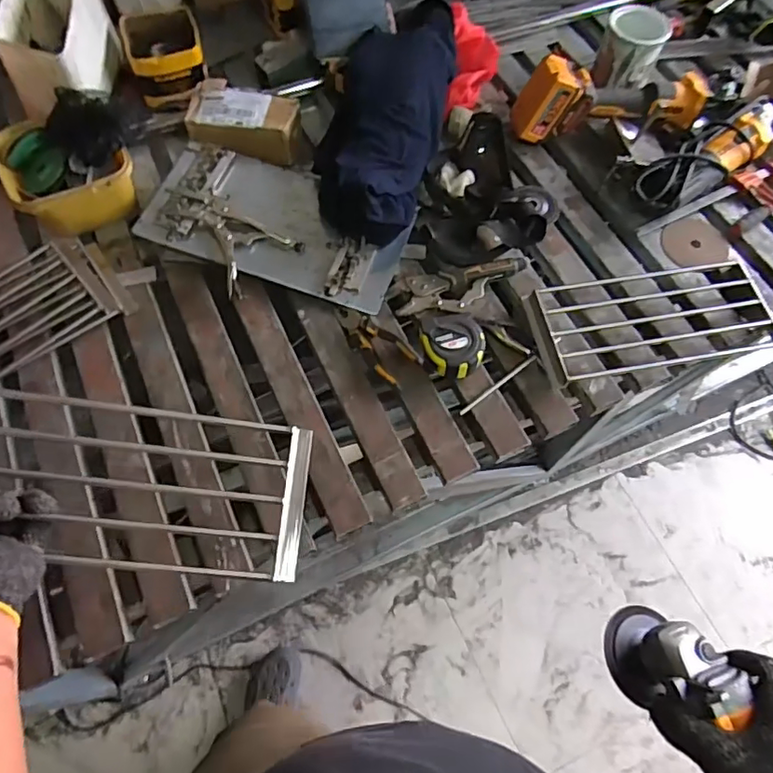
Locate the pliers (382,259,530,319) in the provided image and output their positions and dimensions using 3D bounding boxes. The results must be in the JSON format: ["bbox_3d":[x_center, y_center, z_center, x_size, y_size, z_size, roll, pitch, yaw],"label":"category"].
[{"bbox_3d":[0.107,-0.147,0.811,0.201,0.021,0.064,-9,65,-5],"label":"pliers"}]

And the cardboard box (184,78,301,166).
[{"bbox_3d":[-0.230,-0.429,0.897,0.175,0.049,0.106,15,67,6],"label":"cardboard box"}]

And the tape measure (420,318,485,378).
[{"bbox_3d":[0.089,-0.052,0.758,0.083,0.045,0.081,2,65,0],"label":"tape measure"}]

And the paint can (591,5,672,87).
[{"bbox_3d":[0.424,-0.589,0.961,0.102,0.086,0.115,17,67,7],"label":"paint can"}]

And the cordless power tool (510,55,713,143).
[{"bbox_3d":[0.375,-0.481,0.911,0.312,0.092,0.101,-2,67,-2],"label":"cordless power tool"}]

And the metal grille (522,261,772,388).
[{"bbox_3d":[0.384,-0.100,0.800,0.344,0.022,0.159,-9,65,-5],"label":"metal grille"}]

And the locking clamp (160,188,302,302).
[{"bbox_3d":[-0.241,-0.231,0.825,0.192,0.029,0.127,40,71,16],"label":"locking clamp"}]

